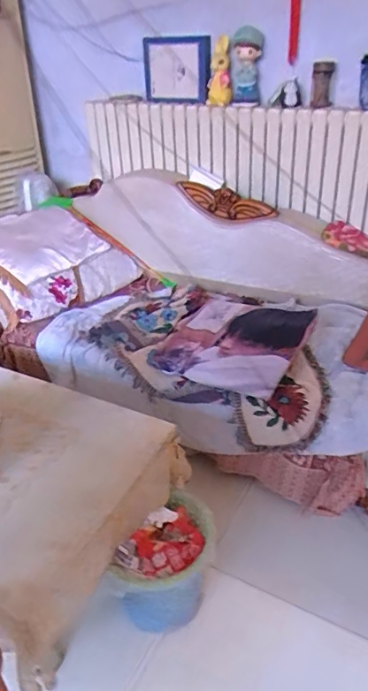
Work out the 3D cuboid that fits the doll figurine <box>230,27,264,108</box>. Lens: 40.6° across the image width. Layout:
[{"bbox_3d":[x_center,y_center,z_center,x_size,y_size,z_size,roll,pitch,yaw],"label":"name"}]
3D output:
[{"bbox_3d":[0.203,-0.895,1.617,0.092,0.239,0.068,4,58,4],"label":"doll figurine"}]

